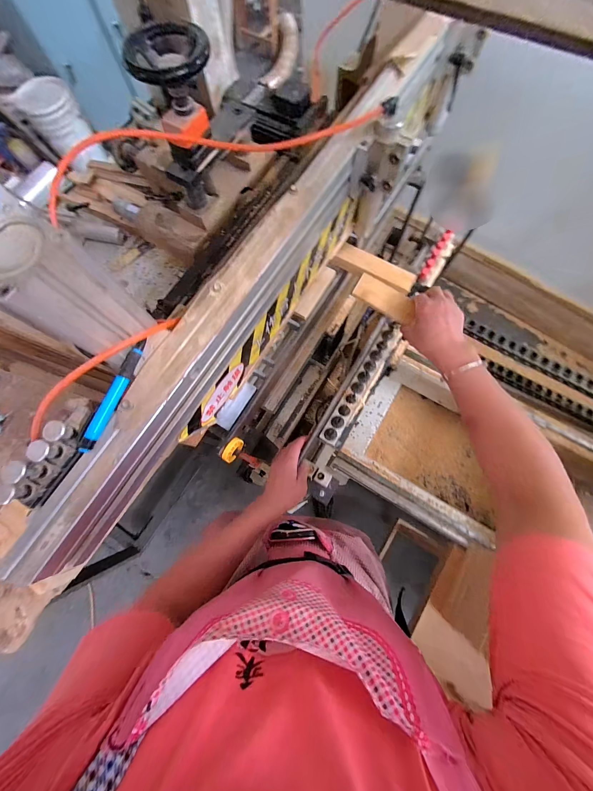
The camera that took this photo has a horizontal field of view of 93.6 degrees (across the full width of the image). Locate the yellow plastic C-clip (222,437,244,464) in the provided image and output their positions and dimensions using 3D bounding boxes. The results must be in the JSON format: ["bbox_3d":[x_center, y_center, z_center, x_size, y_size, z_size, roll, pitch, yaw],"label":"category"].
[{"bbox_3d":[-0.123,0.106,0.539,0.018,0.040,0.050,27,78,8],"label":"yellow plastic C-clip"}]

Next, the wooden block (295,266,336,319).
[{"bbox_3d":[0.039,-0.218,0.592,0.029,0.019,0.131,32,78,9],"label":"wooden block"}]

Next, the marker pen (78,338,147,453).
[{"bbox_3d":[-0.183,-0.003,0.279,0.013,0.013,0.121,17,76,6],"label":"marker pen"}]

